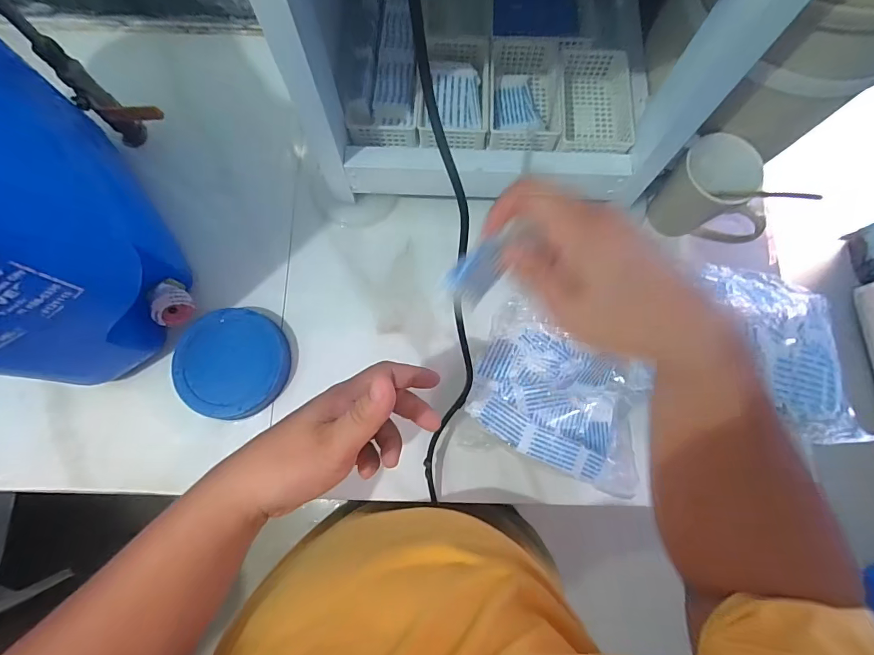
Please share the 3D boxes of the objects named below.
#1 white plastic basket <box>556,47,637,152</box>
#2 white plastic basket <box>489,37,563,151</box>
[{"bbox_3d":[0.179,-0.249,0.470,0.083,0.038,0.120,6,77,1],"label":"white plastic basket"},{"bbox_3d":[0.098,-0.258,0.469,0.078,0.041,0.129,2,77,0],"label":"white plastic basket"}]

